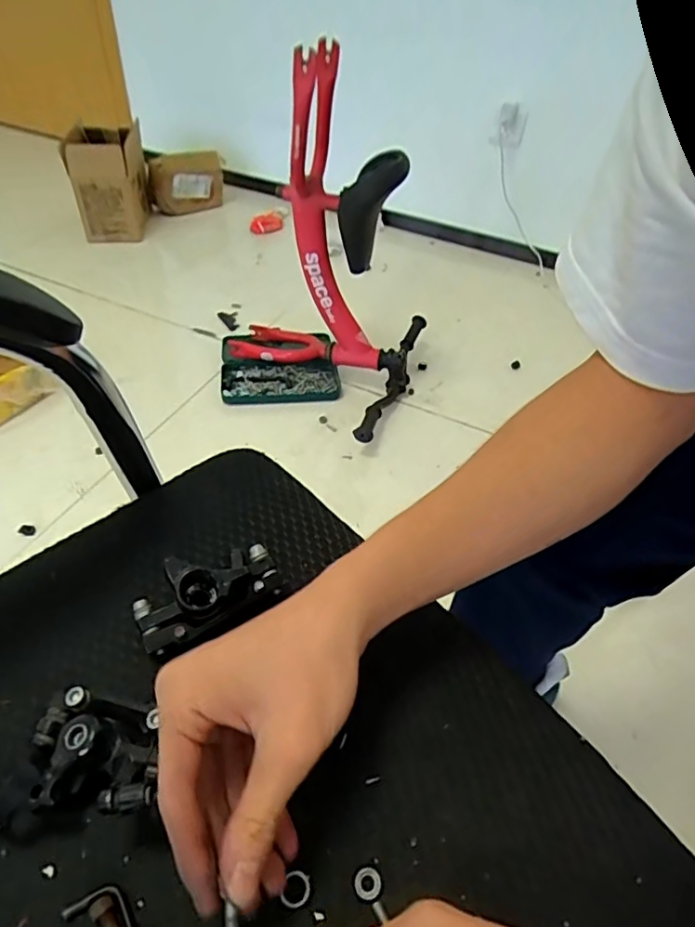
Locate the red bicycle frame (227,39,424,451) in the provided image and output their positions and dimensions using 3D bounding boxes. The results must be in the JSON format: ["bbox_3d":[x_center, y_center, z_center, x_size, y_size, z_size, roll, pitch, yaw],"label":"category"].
[{"bbox_3d":[-0.033,-0.410,1.101,0.369,0.581,0.331,23,50,17],"label":"red bicycle frame"}]

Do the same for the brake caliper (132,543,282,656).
[{"bbox_3d":[-0.084,0.072,0.344,0.087,0.038,0.043,-27,54,-24],"label":"brake caliper"}]

